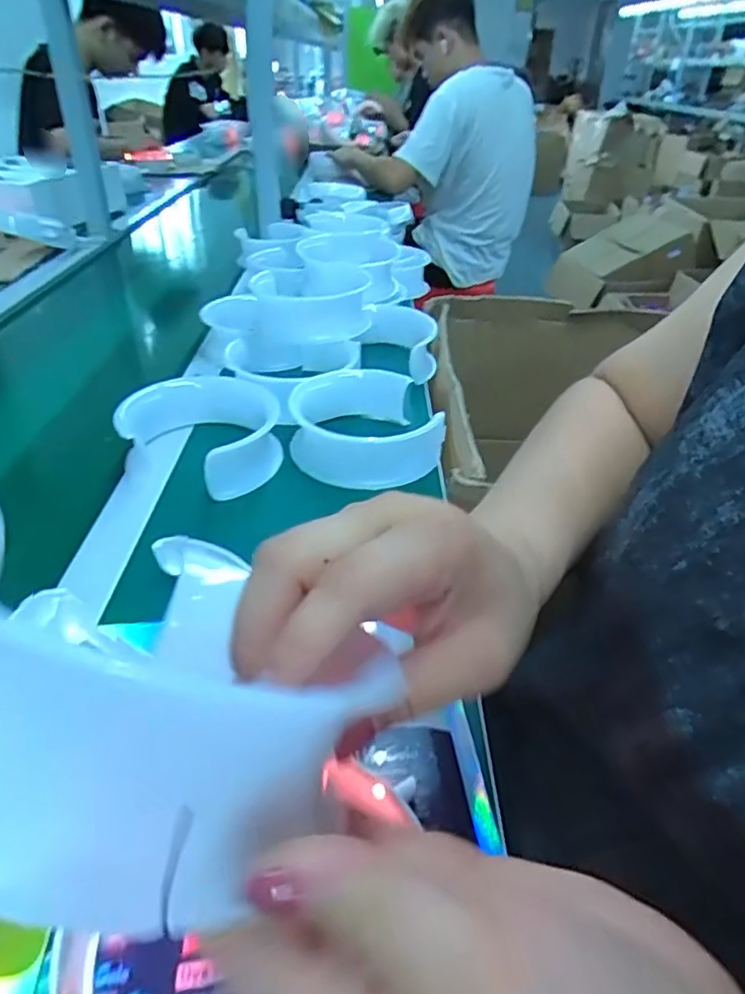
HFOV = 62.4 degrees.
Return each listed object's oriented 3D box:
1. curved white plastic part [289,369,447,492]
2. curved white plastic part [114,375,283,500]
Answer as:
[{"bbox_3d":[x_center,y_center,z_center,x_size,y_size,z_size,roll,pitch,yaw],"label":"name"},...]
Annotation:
[{"bbox_3d":[-0.011,-0.069,0.600,0.135,0.060,0.139,2,35,-1],"label":"curved white plastic part"},{"bbox_3d":[-0.161,-0.063,0.590,0.141,0.056,0.169,-5,36,-10],"label":"curved white plastic part"}]

